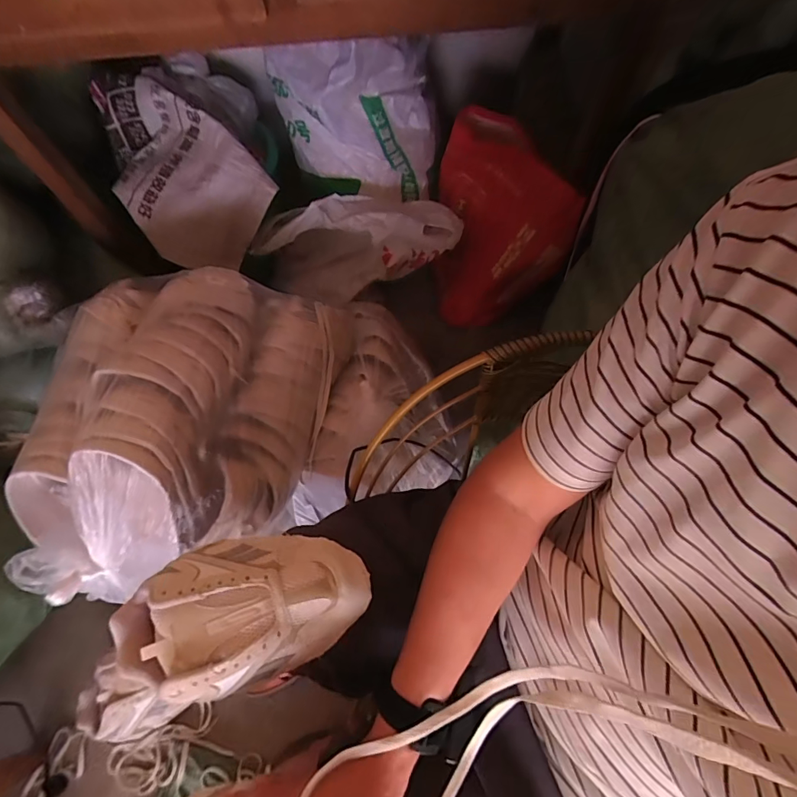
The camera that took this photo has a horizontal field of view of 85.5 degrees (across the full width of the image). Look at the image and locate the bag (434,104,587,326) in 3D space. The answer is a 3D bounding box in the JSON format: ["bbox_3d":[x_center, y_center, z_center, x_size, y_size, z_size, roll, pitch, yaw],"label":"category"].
[{"bbox_3d":[0.219,-0.387,0.997,0.260,0.363,0.288,-5,66,-1],"label":"bag"}]

